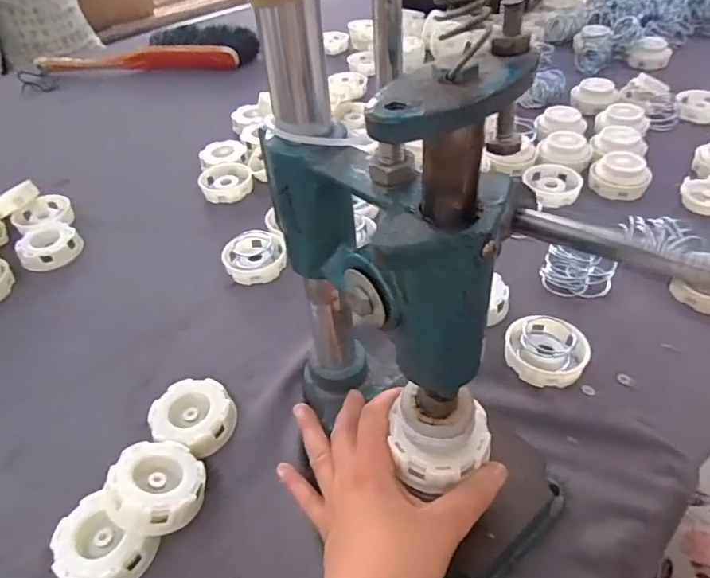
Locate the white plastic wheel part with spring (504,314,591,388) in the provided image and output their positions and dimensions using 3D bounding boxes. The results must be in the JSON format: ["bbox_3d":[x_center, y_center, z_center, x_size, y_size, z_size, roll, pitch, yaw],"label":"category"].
[{"bbox_3d":[0.160,0.050,0.448,0.065,0.021,0.064,-3,44,3],"label":"white plastic wheel part with spring"}]

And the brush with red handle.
[{"bbox_3d":[-0.397,-0.450,1.001,0.386,0.048,0.114,3,47,2],"label":"brush with red handle"}]

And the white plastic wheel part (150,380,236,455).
[{"bbox_3d":[-0.130,0.102,0.429,0.059,0.019,0.065,-36,51,-28],"label":"white plastic wheel part"}]

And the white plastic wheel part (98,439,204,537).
[{"bbox_3d":[-0.138,0.139,0.374,0.060,0.028,0.061,17,23,-7],"label":"white plastic wheel part"}]

